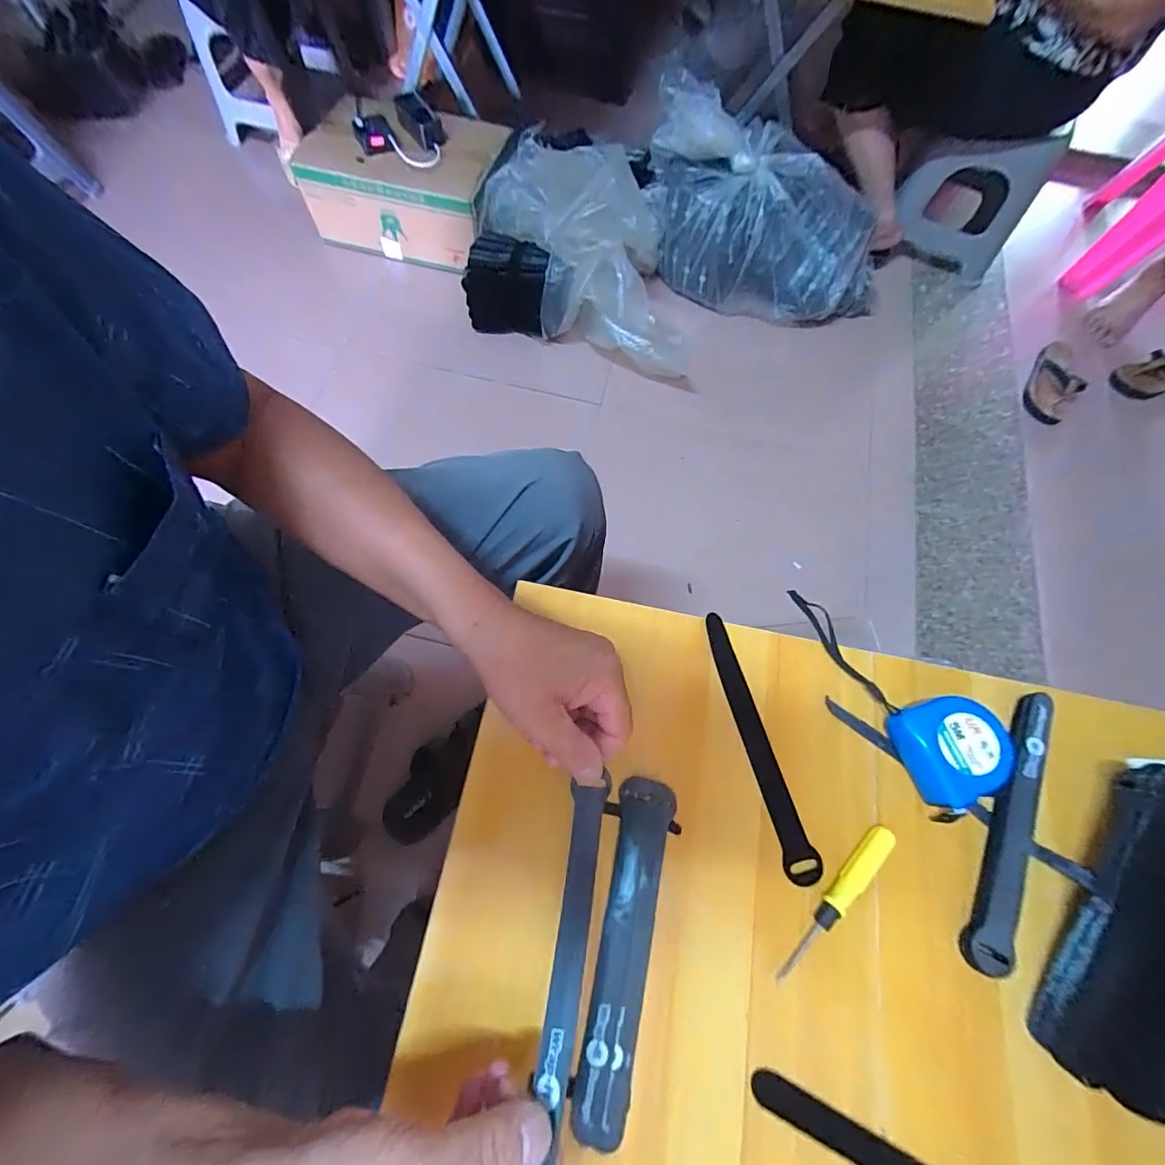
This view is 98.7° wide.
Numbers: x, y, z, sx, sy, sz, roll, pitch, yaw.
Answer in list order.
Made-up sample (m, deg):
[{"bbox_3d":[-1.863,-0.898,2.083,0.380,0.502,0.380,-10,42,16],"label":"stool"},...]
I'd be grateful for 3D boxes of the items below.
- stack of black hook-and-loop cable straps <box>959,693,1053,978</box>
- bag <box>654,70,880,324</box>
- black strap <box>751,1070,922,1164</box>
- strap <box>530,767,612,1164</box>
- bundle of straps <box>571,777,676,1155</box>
[{"bbox_3d":[0.310,0.173,0.359,0.027,0.017,0.196,26,70,7],"label":"stack of black hook-and-loop cable straps"},{"bbox_3d":[0.425,-0.813,1.129,0.567,0.288,0.240,7,68,0],"label":"bag"},{"bbox_3d":[0.193,0.352,0.295,0.194,0.005,0.023,25,69,7],"label":"black strap"},{"bbox_3d":[-0.006,0.210,0.280,0.022,0.024,0.189,8,55,1],"label":"strap"},{"bbox_3d":[0.030,0.238,0.332,0.037,0.013,0.199,11,68,2],"label":"bundle of straps"}]

